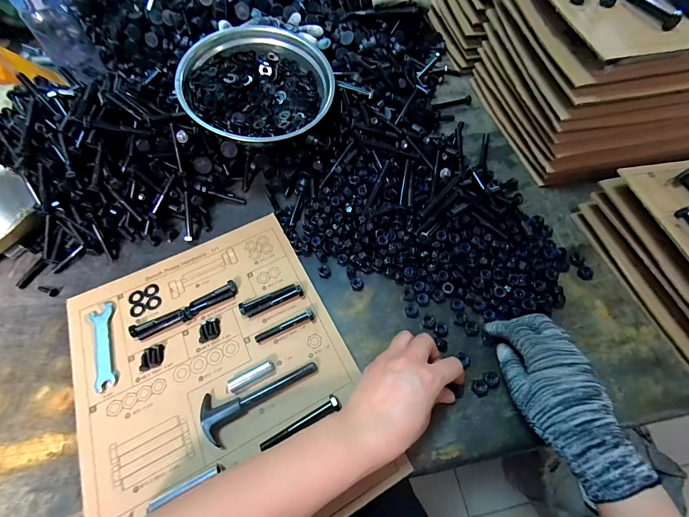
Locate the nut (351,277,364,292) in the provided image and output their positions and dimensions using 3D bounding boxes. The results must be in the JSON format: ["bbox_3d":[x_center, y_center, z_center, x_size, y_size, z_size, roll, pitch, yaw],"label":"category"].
[{"bbox_3d":[0.018,0.035,0.426,0.018,0.011,0.017,-1,60,2],"label":"nut"}]

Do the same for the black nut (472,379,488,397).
[{"bbox_3d":[0.153,0.145,0.355,0.016,0.007,0.017,-19,61,-8],"label":"black nut"}]

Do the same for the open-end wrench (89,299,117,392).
[{"bbox_3d":[-0.300,0.106,0.393,0.028,0.006,0.112,-23,62,-10],"label":"open-end wrench"}]

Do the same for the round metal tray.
[{"bbox_3d":[-0.127,-0.257,0.474,0.208,0.045,0.198,3,72,-11],"label":"round metal tray"}]

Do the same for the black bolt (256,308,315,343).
[{"bbox_3d":[-0.075,0.084,0.394,0.077,0.014,0.014,-23,62,-10],"label":"black bolt"}]

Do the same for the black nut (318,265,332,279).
[{"bbox_3d":[-0.028,0.018,0.439,0.016,0.009,0.019,-14,61,-5],"label":"black nut"}]

